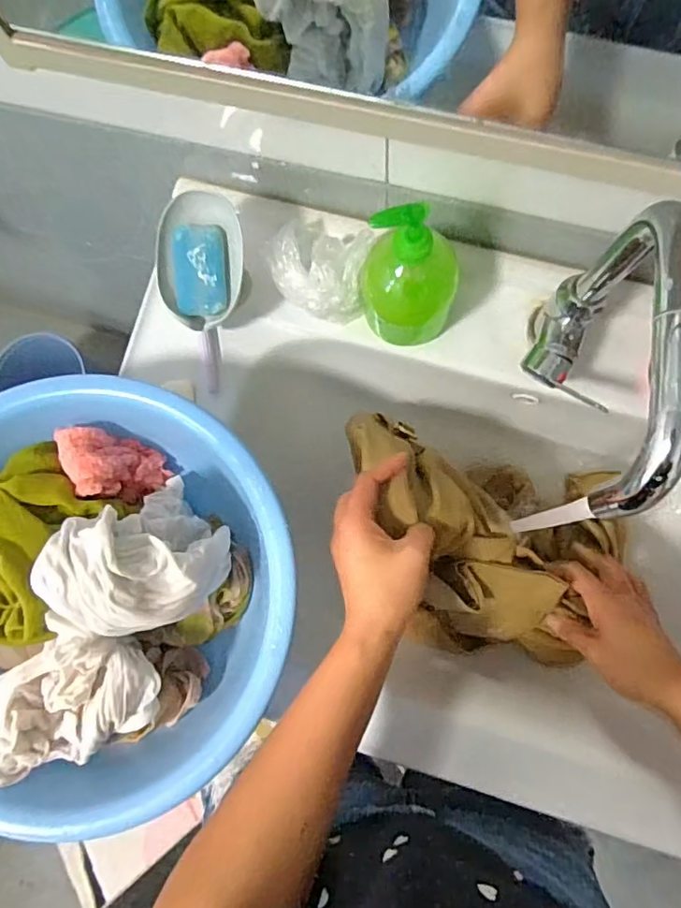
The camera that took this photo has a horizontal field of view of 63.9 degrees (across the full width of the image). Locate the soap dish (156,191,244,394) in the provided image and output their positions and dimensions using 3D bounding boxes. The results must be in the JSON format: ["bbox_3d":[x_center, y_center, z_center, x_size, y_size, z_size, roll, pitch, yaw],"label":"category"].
[{"bbox_3d":[-0.130,-0.151,0.519,0.075,0.030,0.175,7,119,5],"label":"soap dish"}]

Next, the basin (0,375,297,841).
[{"bbox_3d":[-0.200,0.109,0.457,0.328,0.148,0.300,-1,83,4],"label":"basin"}]

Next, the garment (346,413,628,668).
[{"bbox_3d":[0.129,0.092,0.513,0.272,0.181,0.190,20,85,6],"label":"garment"}]

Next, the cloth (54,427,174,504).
[{"bbox_3d":[-0.203,0.011,0.494,0.029,0.093,0.059,-11,75,37],"label":"cloth"}]

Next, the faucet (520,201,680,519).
[{"bbox_3d":[0.174,-0.053,0.379,0.042,0.203,0.189,7,84,5],"label":"faucet"}]

